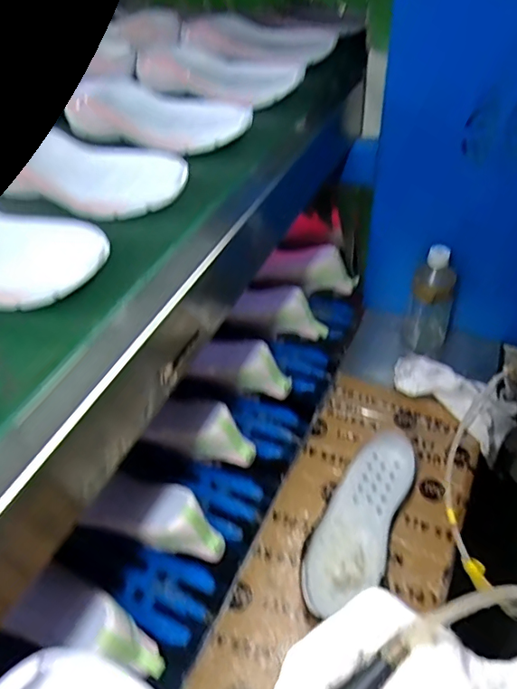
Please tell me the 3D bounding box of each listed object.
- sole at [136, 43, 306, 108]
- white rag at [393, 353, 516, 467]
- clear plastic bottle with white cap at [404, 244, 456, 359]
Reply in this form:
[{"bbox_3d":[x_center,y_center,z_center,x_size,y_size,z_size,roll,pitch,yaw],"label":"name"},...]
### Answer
[{"bbox_3d":[-0.065,-0.365,0.701,0.242,0.036,0.076,19,53,21],"label":"sole"},{"bbox_3d":[0.288,0.087,0.779,0.189,0.079,0.076,36,60,17],"label":"white rag"},{"bbox_3d":[0.276,-0.064,0.833,0.067,0.221,0.060,15,51,18],"label":"clear plastic bottle with white cap"}]

